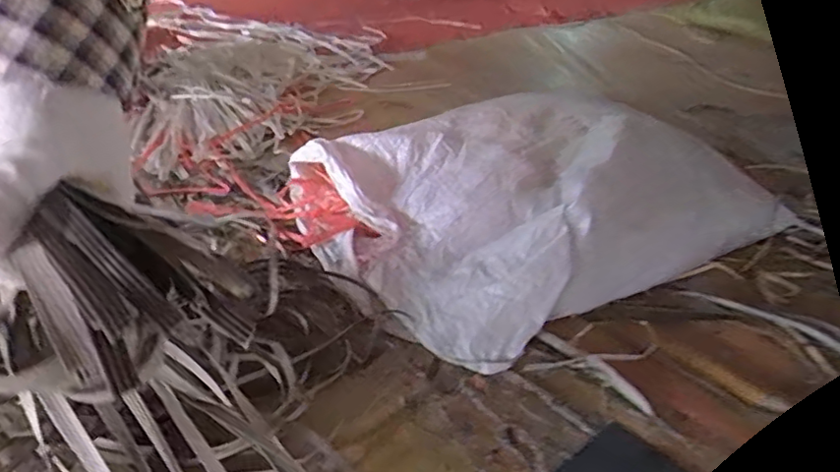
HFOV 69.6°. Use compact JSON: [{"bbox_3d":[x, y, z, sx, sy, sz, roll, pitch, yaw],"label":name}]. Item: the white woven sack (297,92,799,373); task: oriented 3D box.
[{"bbox_3d":[0.211,-0.082,1.124,0.743,0.207,0.529,-12,36,-24],"label":"white woven sack"}]

